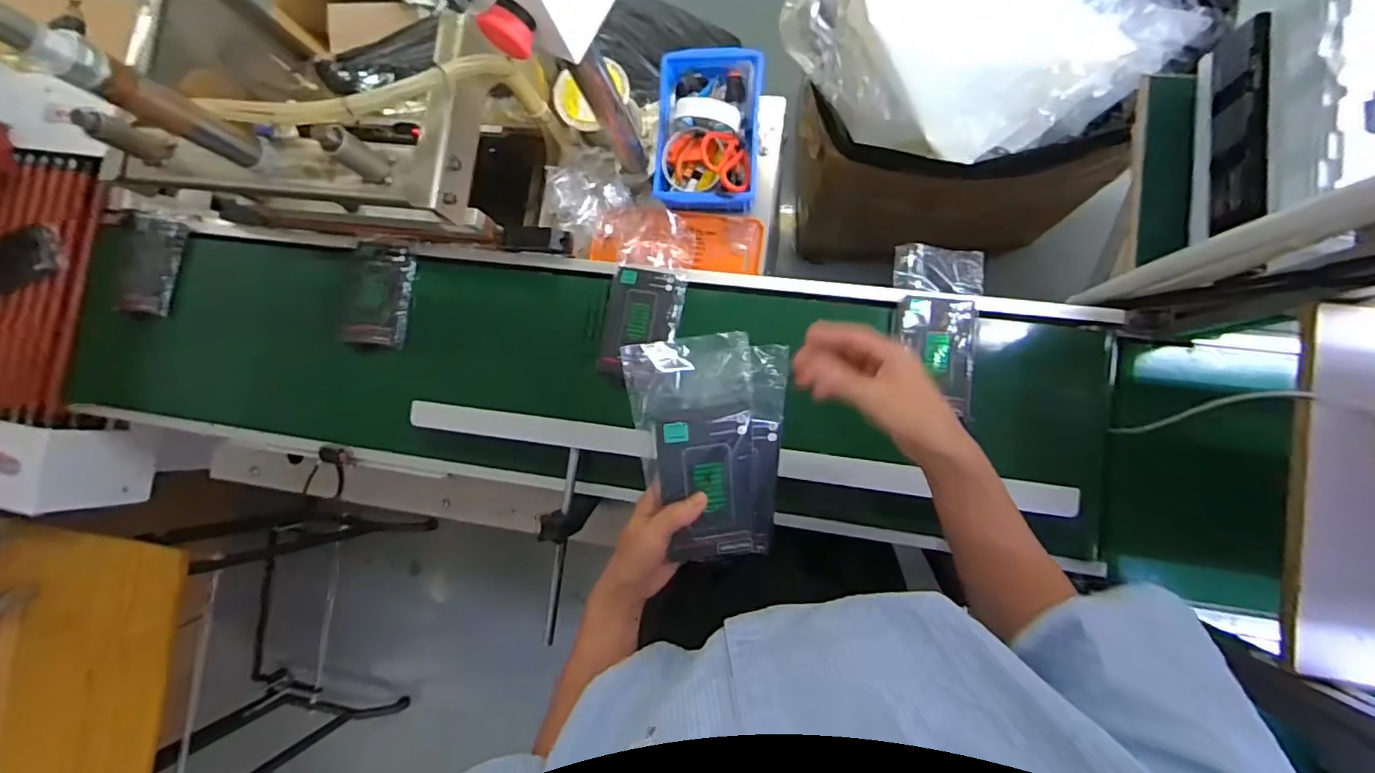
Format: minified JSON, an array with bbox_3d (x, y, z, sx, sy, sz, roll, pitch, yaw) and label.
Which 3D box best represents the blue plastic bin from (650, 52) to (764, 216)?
[{"bbox_3d":[0.030,-0.349,0.798,0.138,0.078,0.211,4,86,8],"label":"blue plastic bin"}]

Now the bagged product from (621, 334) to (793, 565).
[{"bbox_3d":[0.018,0.055,0.474,0.128,0.025,0.186,-2,99,-14],"label":"bagged product"}]

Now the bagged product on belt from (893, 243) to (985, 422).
[{"bbox_3d":[0.291,-0.070,0.682,0.097,0.033,0.194,6,87,8],"label":"bagged product on belt"}]

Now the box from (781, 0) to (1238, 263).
[{"bbox_3d":[0.517,-0.614,1.185,0.630,0.656,0.533,-2,86,8],"label":"box"}]

